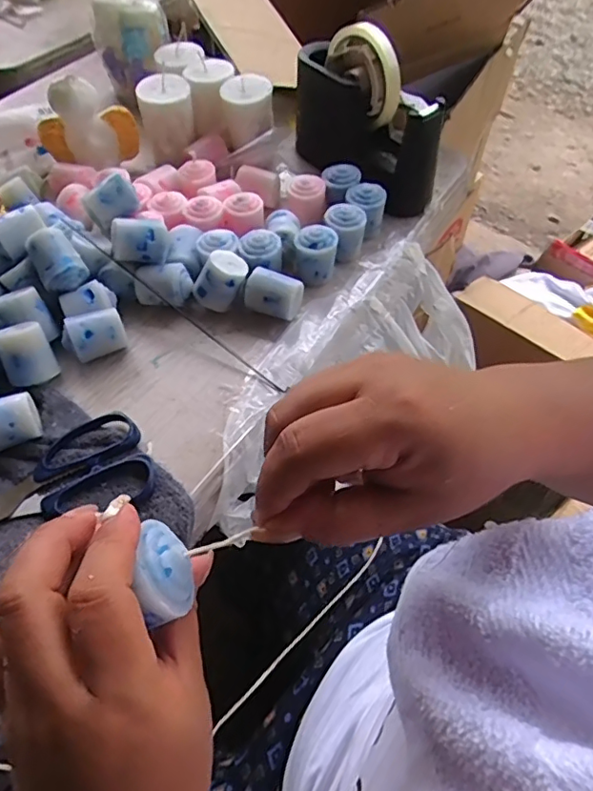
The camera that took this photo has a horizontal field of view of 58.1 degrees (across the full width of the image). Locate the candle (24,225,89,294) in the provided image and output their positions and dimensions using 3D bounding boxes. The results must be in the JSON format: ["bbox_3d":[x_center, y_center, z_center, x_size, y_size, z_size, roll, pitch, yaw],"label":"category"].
[{"bbox_3d":[-0.202,-0.114,0.448,0.035,0.030,0.051,-27,59,-17],"label":"candle"}]

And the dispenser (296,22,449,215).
[{"bbox_3d":[0.065,-0.280,0.537,0.062,0.126,0.185,-31,60,-19],"label":"dispenser"}]

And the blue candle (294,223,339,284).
[{"bbox_3d":[0.017,-0.129,0.482,0.037,0.043,0.037,4,55,4],"label":"blue candle"}]

